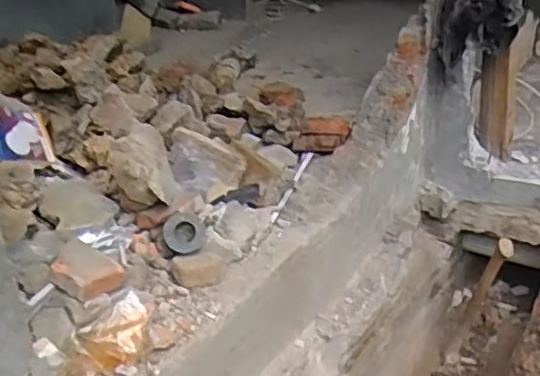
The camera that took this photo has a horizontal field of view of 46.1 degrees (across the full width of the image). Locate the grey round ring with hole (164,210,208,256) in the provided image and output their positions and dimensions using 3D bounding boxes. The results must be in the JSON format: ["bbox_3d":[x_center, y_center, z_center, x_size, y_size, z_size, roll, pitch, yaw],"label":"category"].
[{"bbox_3d":[-0.174,0.092,1.299,0.084,0.087,0.015,-49,17,-8],"label":"grey round ring with hole"}]

